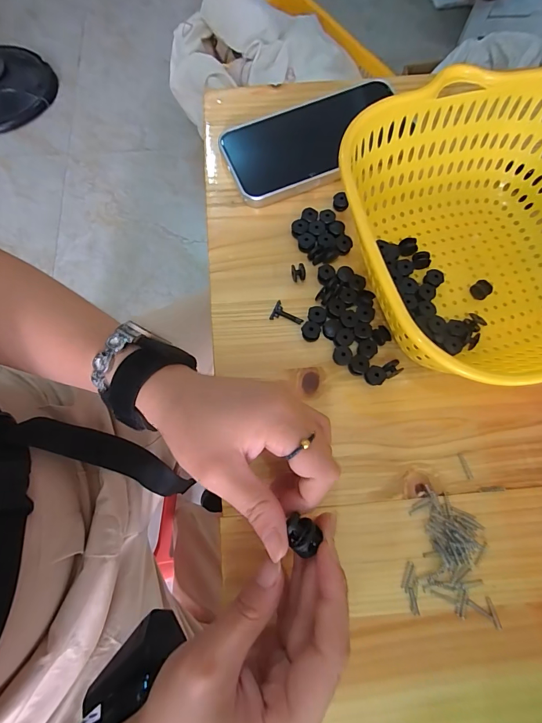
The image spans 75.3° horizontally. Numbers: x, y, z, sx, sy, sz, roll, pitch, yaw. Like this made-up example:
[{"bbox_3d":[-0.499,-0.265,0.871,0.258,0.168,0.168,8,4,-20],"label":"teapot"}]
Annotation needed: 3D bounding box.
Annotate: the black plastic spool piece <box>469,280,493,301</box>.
[{"bbox_3d":[0.162,-0.055,0.273,0.013,0.012,0.013,0,72,-1],"label":"black plastic spool piece"}]

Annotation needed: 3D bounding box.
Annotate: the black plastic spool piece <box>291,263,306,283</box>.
[{"bbox_3d":[0.022,-0.070,0.281,0.012,0.011,0.010,-13,73,-6],"label":"black plastic spool piece"}]

